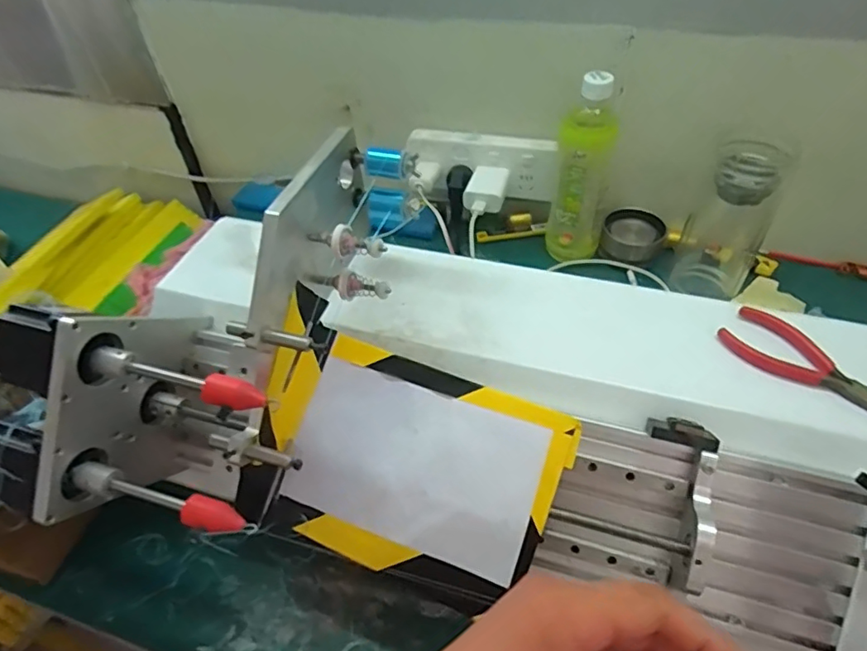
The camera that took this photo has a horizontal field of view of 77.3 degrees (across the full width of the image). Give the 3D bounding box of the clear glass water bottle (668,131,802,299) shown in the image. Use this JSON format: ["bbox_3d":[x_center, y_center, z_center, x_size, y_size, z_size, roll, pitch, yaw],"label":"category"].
[{"bbox_3d":[0.319,-0.121,0.582,0.077,0.173,0.080,23,53,22],"label":"clear glass water bottle"}]

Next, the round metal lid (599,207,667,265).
[{"bbox_3d":[0.248,-0.113,0.676,0.071,0.039,0.071,-2,48,2],"label":"round metal lid"}]

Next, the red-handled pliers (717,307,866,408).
[{"bbox_3d":[0.277,0.029,0.398,0.051,0.009,0.121,-34,55,-25],"label":"red-handled pliers"}]

